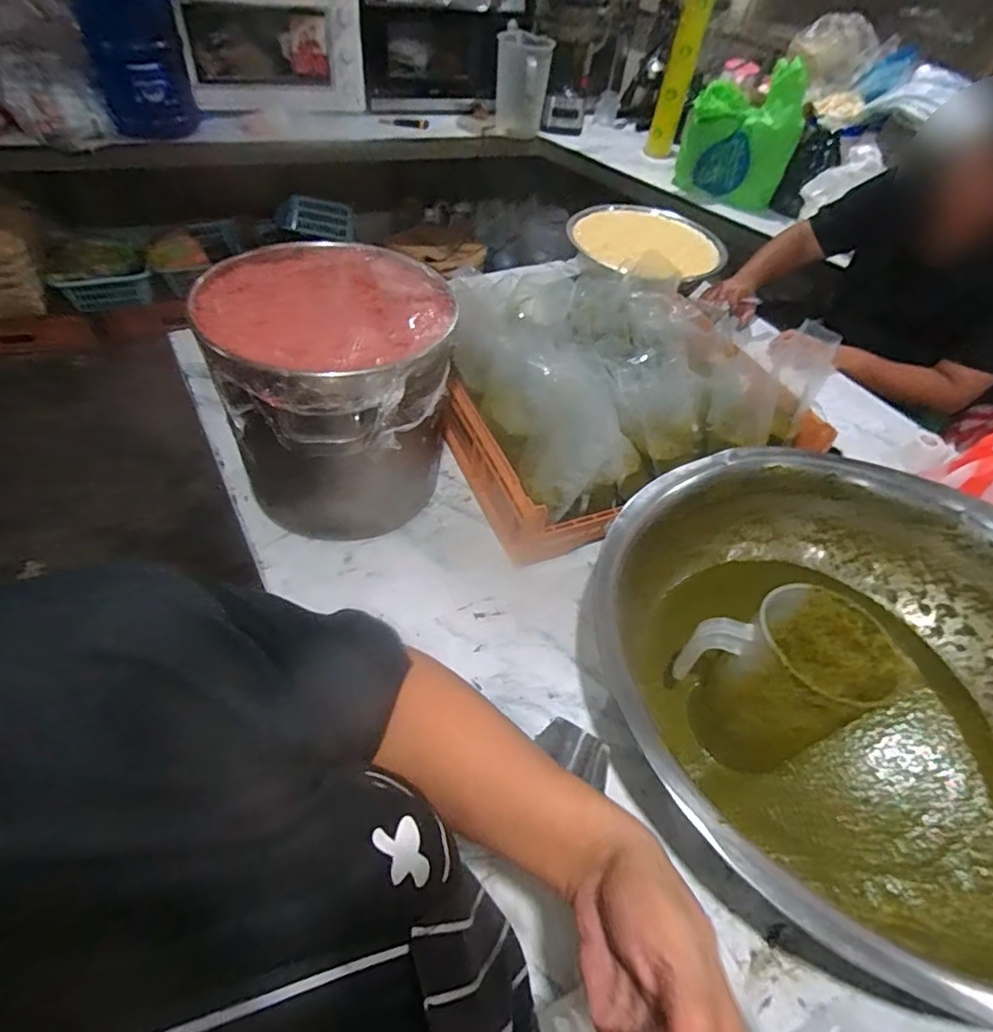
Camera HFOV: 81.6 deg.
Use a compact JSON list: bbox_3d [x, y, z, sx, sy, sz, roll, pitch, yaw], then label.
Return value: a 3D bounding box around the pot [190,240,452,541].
[{"bbox_3d":[-0.210,-0.145,0.777,0.286,0.295,0.336,-2,50,-9],"label":"pot"}]

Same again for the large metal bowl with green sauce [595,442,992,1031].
[{"bbox_3d":[0.401,0.175,0.625,0.565,0.182,0.546,4,50,-4],"label":"large metal bowl with green sauce"}]

